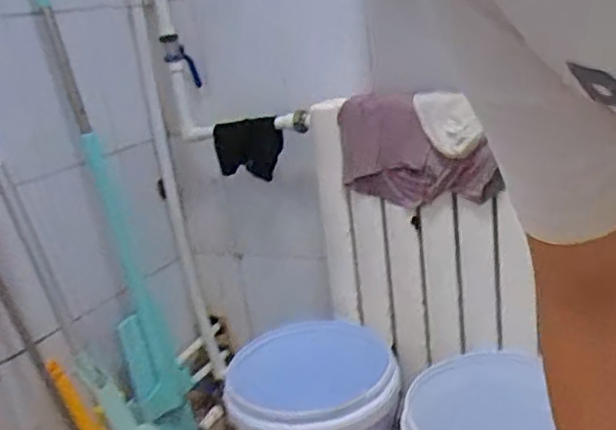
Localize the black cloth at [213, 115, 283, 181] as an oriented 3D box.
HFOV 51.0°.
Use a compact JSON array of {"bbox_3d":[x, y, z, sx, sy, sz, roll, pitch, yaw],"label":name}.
[{"bbox_3d":[-0.127,-0.131,1.317,0.156,0.113,0.060,-2,18,21],"label":"black cloth"}]

